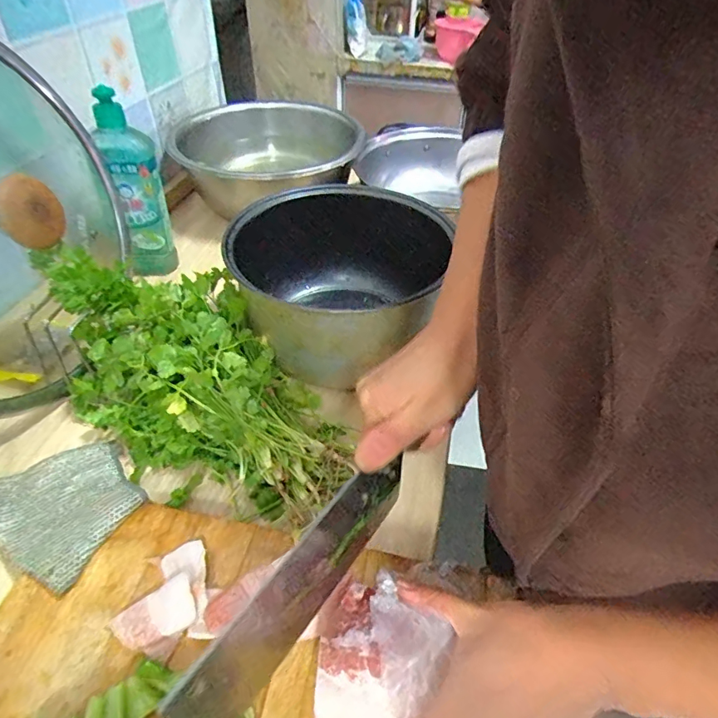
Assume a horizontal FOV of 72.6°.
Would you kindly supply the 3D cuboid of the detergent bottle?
[{"bbox_3d":[-0.264,-0.195,0.583,0.060,0.202,0.040,-3,44,-5],"label":"detergent bottle"}]

